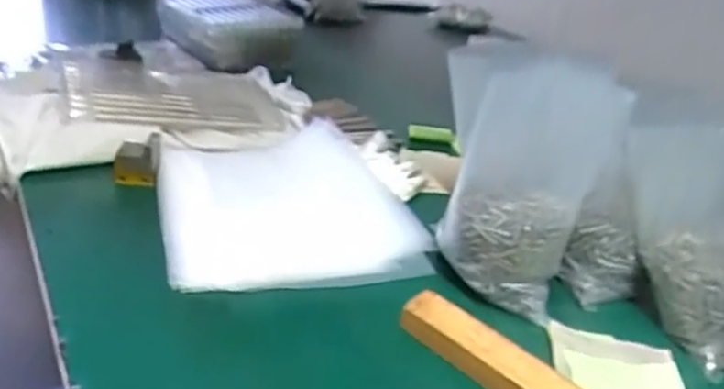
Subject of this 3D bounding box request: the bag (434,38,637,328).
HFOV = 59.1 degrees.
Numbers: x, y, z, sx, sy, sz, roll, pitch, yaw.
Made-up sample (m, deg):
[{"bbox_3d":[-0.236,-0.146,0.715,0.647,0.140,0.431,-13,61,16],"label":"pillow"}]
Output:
[{"bbox_3d":[0.148,-0.015,0.607,0.148,0.212,0.105,16,29,17],"label":"bag"}]

